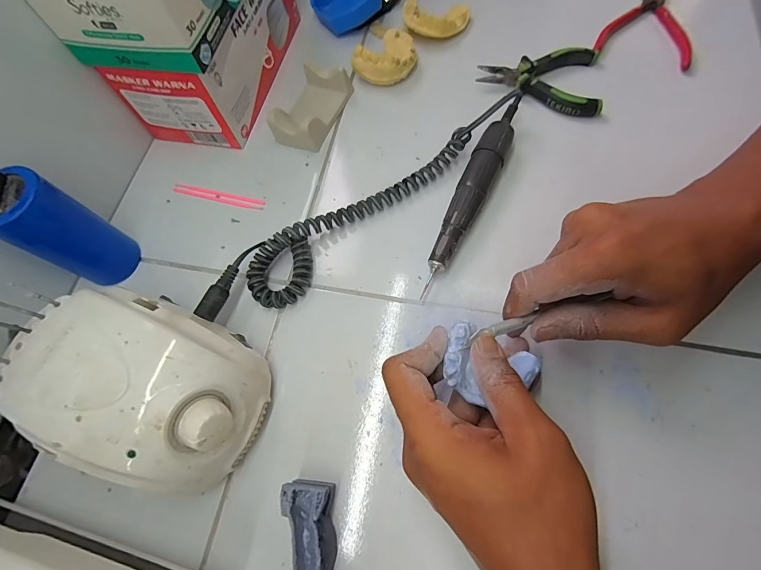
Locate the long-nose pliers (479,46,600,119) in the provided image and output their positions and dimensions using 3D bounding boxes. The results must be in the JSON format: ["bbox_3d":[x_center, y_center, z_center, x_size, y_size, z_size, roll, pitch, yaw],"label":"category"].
[{"bbox_3d":[0.164,-0.210,0.362,0.117,0.015,0.075,25,72,14],"label":"long-nose pliers"}]

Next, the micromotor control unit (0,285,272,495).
[{"bbox_3d":[-0.150,0.066,0.244,0.135,0.080,0.103,20,72,13],"label":"micromotor control unit"}]

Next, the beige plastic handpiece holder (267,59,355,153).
[{"bbox_3d":[-0.069,-0.177,0.364,0.051,0.033,0.087,18,71,12],"label":"beige plastic handpiece holder"}]

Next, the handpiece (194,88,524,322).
[{"bbox_3d":[0.009,-0.043,0.301,0.307,0.032,0.100,-30,69,-7],"label":"handpiece"}]

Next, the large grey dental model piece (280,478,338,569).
[{"bbox_3d":[-0.045,0.168,0.226,0.031,0.040,0.085,-1,68,5],"label":"large grey dental model piece"}]

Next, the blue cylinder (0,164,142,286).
[{"bbox_3d":[-0.236,-0.039,0.280,0.039,0.097,0.049,25,72,14],"label":"blue cylinder"}]

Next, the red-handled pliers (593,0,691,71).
[{"bbox_3d":[0.280,-0.270,0.380,0.086,0.009,0.099,20,71,12],"label":"red-handled pliers"}]

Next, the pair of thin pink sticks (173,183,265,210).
[{"bbox_3d":[-0.154,-0.084,0.349,0.091,0.005,0.010,13,70,10],"label":"pair of thin pink sticks"}]

